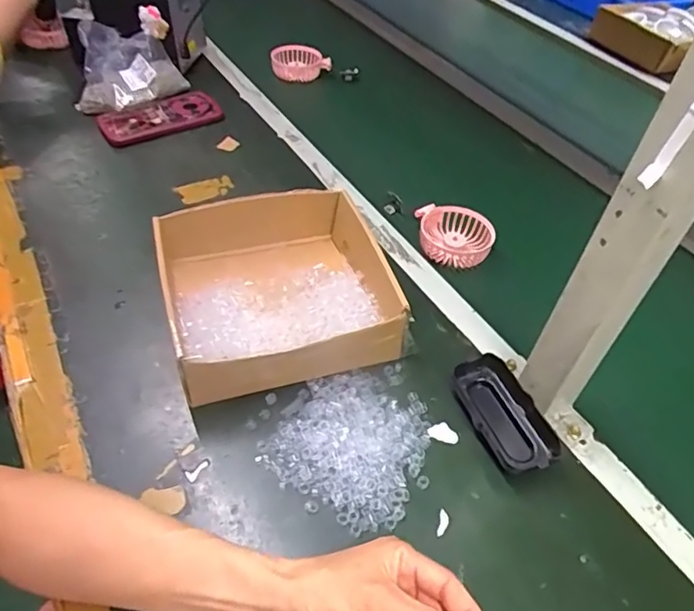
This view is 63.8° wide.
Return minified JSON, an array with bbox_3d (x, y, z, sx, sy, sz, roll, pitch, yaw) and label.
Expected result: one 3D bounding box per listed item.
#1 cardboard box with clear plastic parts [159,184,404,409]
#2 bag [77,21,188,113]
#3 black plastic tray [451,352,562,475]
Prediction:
[{"bbox_3d":[-0.067,-0.021,0.544,0.200,0.059,0.203,-10,48,-15],"label":"cardboard box with clear plastic parts"},{"bbox_3d":[-0.326,-0.358,0.833,0.160,0.085,0.087,-12,49,-17],"label":"bag"},{"bbox_3d":[0.137,0.095,0.487,0.056,0.026,0.108,-11,48,-16],"label":"black plastic tray"}]

